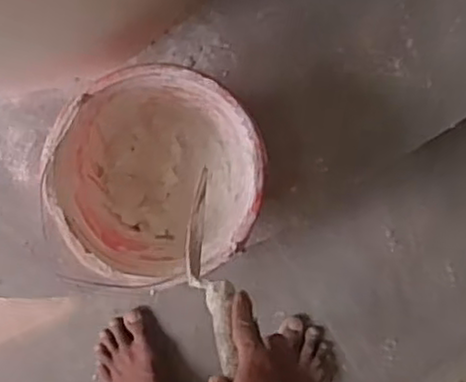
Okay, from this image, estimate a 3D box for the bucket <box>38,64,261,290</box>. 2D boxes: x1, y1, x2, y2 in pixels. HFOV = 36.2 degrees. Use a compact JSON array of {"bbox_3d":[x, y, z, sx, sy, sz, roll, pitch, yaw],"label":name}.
[{"bbox_3d":[-0.091,-0.021,0.876,0.236,0.164,0.240,0,95,-1],"label":"bucket"}]

